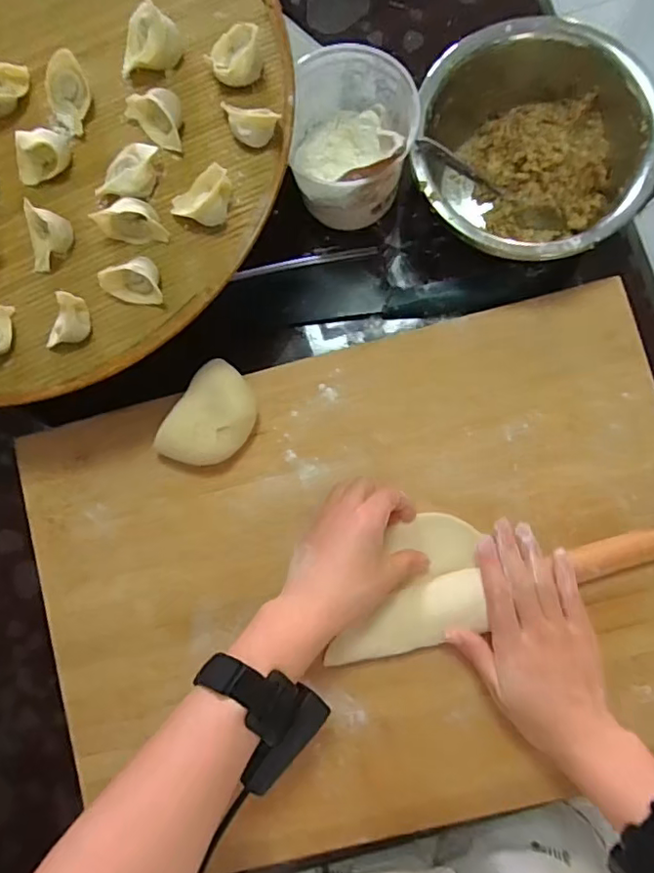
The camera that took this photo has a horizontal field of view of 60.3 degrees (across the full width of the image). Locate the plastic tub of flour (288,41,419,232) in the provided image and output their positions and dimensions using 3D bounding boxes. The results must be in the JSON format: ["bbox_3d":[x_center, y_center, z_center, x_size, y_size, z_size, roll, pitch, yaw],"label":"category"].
[{"bbox_3d":[0.020,-0.252,0.483,0.099,0.092,0.112,-19,84,2],"label":"plastic tub of flour"}]

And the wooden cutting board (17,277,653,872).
[{"bbox_3d":[0.041,0.128,0.488,0.559,0.035,0.406,-16,84,2],"label":"wooden cutting board"}]

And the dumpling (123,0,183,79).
[{"bbox_3d":[-0.135,-0.294,0.418,0.048,0.029,0.030,-19,84,2],"label":"dumpling"}]

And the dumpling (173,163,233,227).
[{"bbox_3d":[-0.090,-0.170,0.405,0.045,0.021,0.031,-19,84,2],"label":"dumpling"}]

